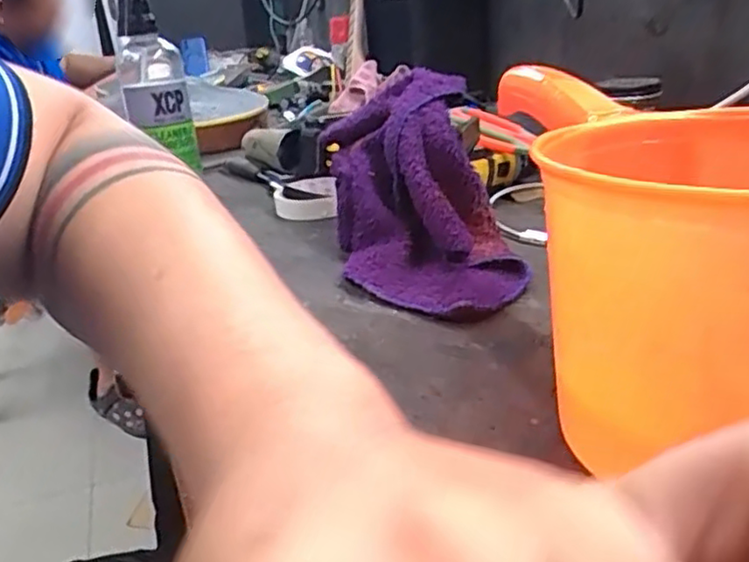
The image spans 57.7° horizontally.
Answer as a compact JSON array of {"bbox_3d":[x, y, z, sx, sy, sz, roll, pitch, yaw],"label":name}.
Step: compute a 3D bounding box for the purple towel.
[{"bbox_3d":[0.031,-0.075,0.493,0.113,0.125,0.219,-6,22,-6],"label":"purple towel"}]

